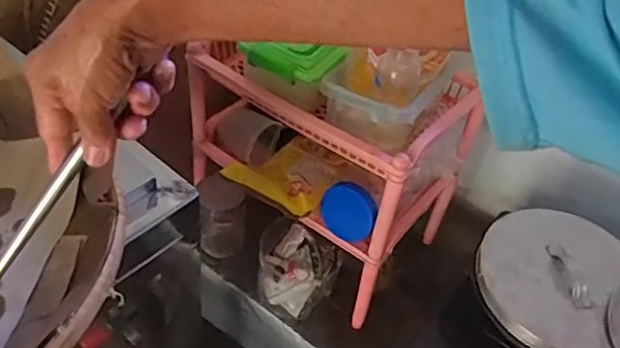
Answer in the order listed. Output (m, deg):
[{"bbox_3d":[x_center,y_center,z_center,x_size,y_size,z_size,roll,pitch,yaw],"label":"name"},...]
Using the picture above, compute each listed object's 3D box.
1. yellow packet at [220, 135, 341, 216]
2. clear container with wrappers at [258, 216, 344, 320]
[{"bbox_3d":[-0.037,-0.004,0.953,0.182,0.041,0.128,32,49,23],"label":"yellow packet"},{"bbox_3d":[-0.033,0.158,0.998,0.146,0.110,0.108,34,50,25],"label":"clear container with wrappers"}]

